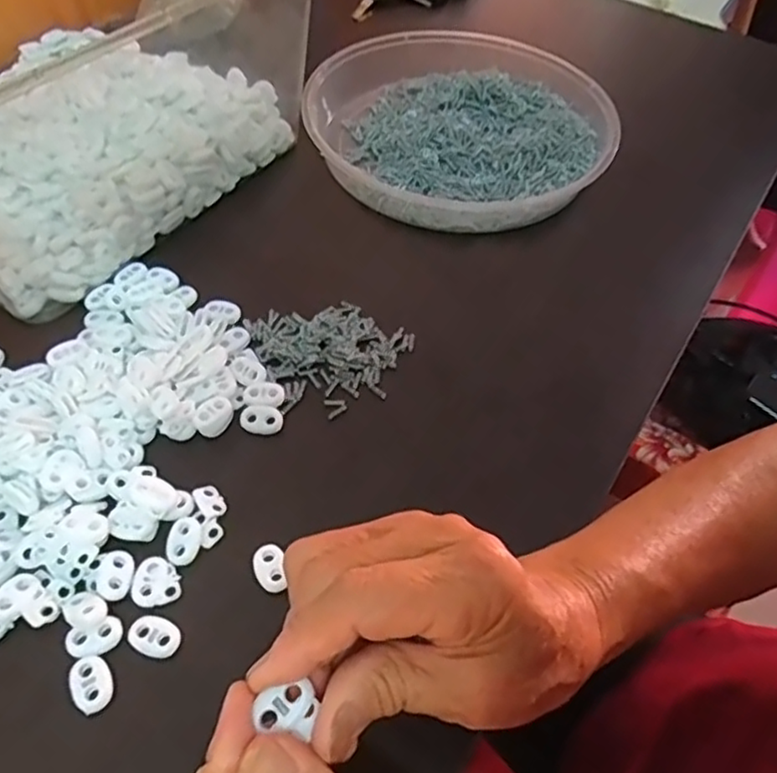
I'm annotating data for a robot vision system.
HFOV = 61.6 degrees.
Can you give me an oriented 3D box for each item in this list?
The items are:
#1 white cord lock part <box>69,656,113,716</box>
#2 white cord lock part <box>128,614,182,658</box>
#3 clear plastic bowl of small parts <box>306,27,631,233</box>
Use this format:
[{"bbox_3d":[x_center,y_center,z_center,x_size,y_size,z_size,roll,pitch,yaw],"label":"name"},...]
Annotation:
[{"bbox_3d":[-0.123,0.123,0.269,0.015,0.004,0.023,-22,57,-20],"label":"white cord lock part"},{"bbox_3d":[-0.101,0.108,0.283,0.022,0.004,0.016,20,54,11],"label":"white cord lock part"},{"bbox_3d":[0.051,-0.206,0.504,0.235,0.046,0.237,2,53,-3],"label":"clear plastic bowl of small parts"}]

